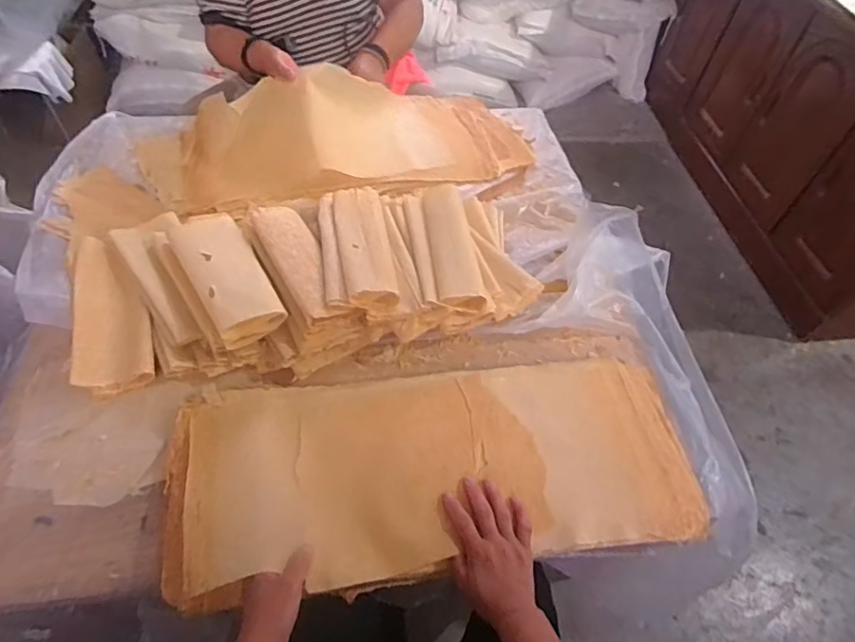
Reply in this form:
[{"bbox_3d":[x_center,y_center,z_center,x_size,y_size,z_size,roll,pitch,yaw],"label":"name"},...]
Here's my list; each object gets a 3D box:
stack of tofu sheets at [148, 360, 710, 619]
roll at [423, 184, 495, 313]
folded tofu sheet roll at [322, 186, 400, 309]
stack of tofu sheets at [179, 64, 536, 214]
[{"bbox_3d":[0.027,0.190,0.738,0.711,0.051,0.287,-4,49,-12],"label":"stack of tofu sheets"},{"bbox_3d":[0.043,-0.145,0.936,0.091,0.038,0.298,-5,54,-8],"label":"roll"},{"bbox_3d":[-0.118,-0.132,0.880,0.114,0.032,0.279,-6,54,-8],"label":"folded tofu sheet roll"},{"bbox_3d":[-0.146,-0.395,1.116,0.719,0.139,0.316,-15,56,-14],"label":"stack of tofu sheets"}]

